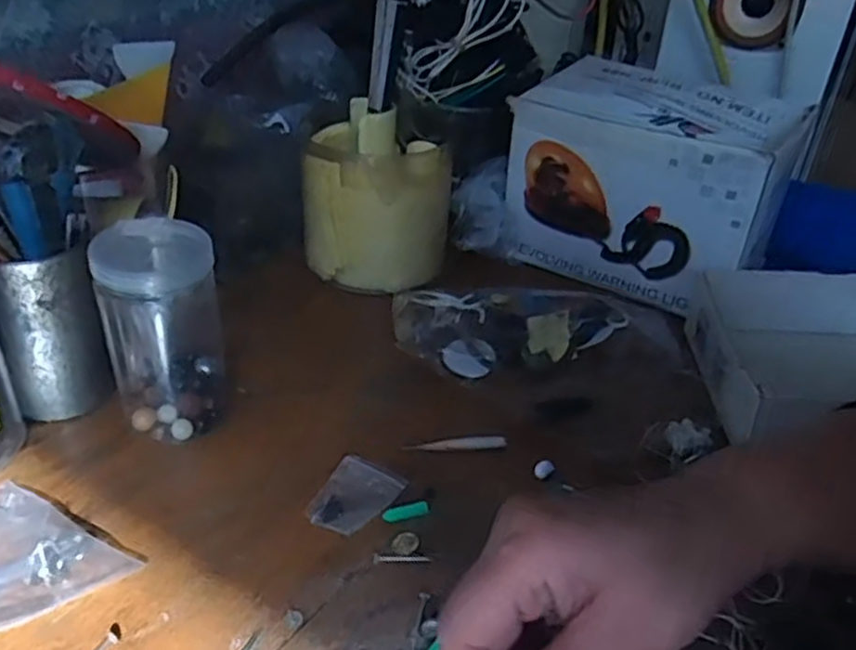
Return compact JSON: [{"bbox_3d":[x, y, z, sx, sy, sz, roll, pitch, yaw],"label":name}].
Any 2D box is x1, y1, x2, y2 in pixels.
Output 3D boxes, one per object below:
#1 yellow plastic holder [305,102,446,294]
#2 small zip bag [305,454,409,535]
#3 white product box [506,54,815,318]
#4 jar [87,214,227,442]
[{"bbox_3d":[-0.039,-0.104,0.592,0.112,0.121,0.092,3,34,0],"label":"yellow plastic holder"},{"bbox_3d":[-0.043,0.097,0.409,0.039,0.006,0.052,21,38,25],"label":"small zip bag"},{"bbox_3d":[0.184,-0.119,0.605,0.201,0.142,0.140,21,38,25],"label":"white product box"},{"bbox_3d":[-0.155,0.007,0.426,0.064,0.124,0.055,-11,37,-20],"label":"jar"}]

